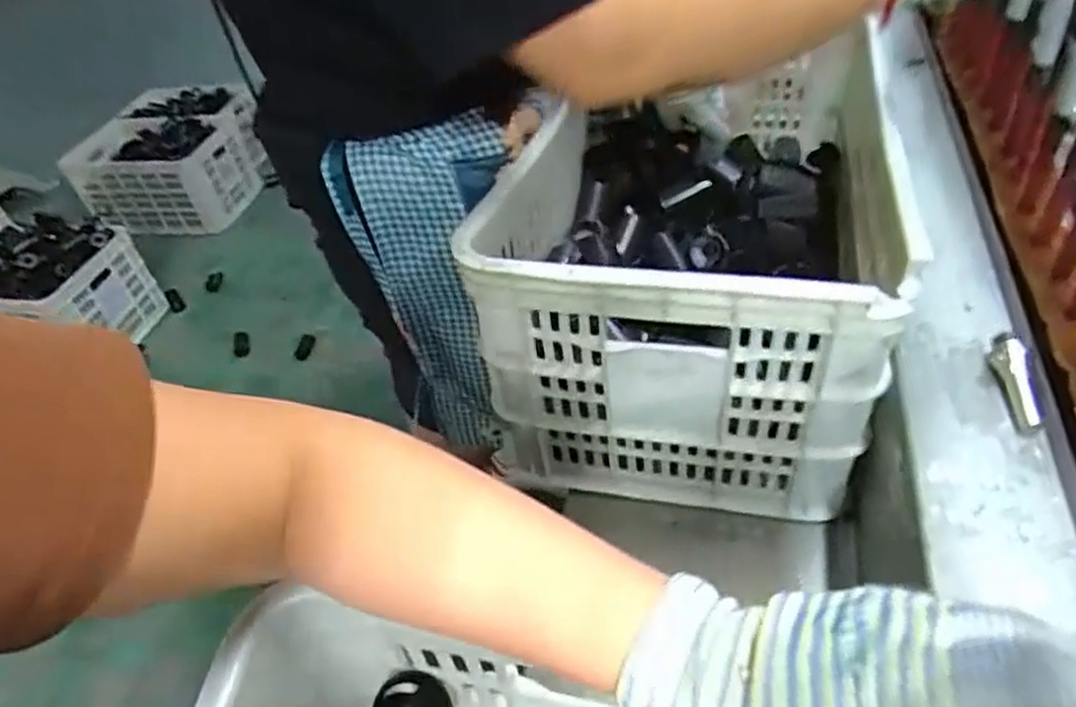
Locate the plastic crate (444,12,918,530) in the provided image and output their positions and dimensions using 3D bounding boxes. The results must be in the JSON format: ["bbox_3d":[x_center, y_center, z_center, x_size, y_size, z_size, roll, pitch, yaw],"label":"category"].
[{"bbox_3d":[0.183,-0.153,0.791,0.338,0.288,0.584,11,52,13],"label":"plastic crate"}]

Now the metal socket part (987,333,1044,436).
[{"bbox_3d":[0.351,0.019,0.527,0.020,0.027,0.082,3,51,6],"label":"metal socket part"}]

